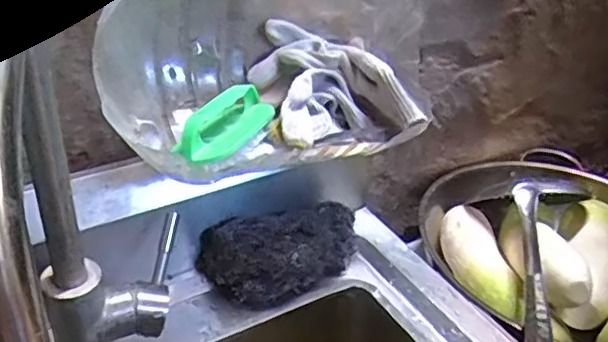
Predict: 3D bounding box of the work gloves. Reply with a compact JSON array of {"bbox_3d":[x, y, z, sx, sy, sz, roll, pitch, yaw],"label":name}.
[{"bbox_3d":[0.021,-0.074,0.586,0.130,0.070,0.138,-12,38,-23],"label":"work gloves"}]

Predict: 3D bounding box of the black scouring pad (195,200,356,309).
[{"bbox_3d":[-0.016,0.081,0.630,0.165,0.069,0.078,-10,37,-21],"label":"black scouring pad"}]

